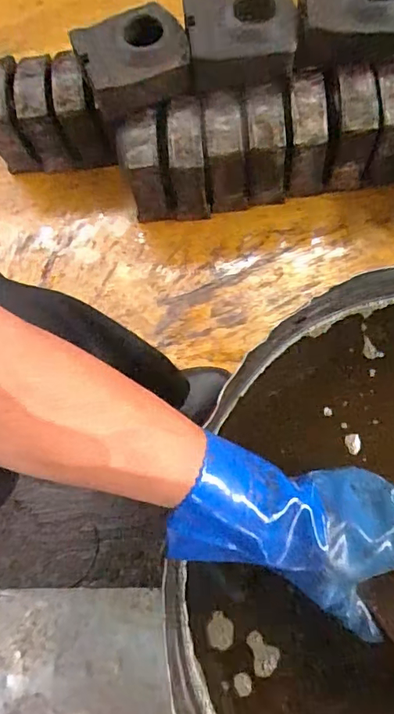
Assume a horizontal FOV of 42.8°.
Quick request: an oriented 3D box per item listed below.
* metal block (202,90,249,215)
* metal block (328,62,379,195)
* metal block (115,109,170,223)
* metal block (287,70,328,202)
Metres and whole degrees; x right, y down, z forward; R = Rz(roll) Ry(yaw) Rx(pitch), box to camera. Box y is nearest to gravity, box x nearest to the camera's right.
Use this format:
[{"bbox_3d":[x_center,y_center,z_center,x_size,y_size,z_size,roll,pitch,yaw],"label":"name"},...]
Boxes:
[{"bbox_3d":[0.056,-0.385,0.973,0.073,0.196,0.132,-5,71,5],"label":"metal block"},{"bbox_3d":[0.287,-0.431,0.947,0.072,0.172,0.153,1,70,7],"label":"metal block"},{"bbox_3d":[-0.100,-0.363,0.980,0.075,0.196,0.114,-9,70,3],"label":"metal block"},{"bbox_3d":[0.207,-0.410,0.968,0.071,0.193,0.138,0,70,7],"label":"metal block"}]

